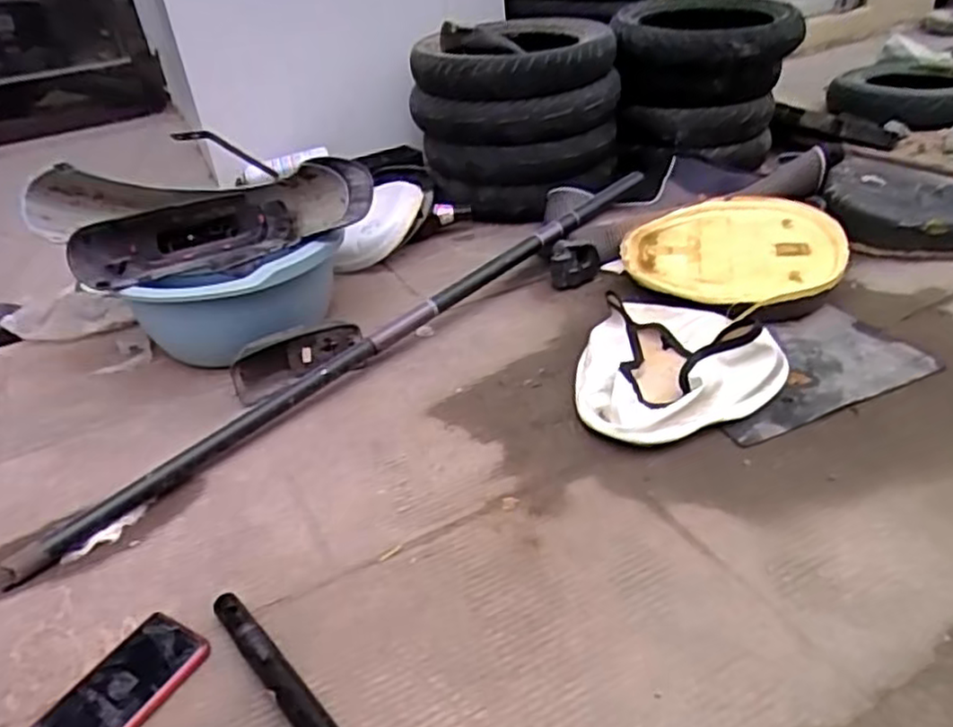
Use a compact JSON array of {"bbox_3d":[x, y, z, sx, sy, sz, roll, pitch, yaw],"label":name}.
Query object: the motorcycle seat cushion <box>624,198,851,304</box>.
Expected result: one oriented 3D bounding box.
[{"bbox_3d":[0.382,-0.171,1.073,0.302,0.060,0.262,13,37,29],"label":"motorcycle seat cushion"}]

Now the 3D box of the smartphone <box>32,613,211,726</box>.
[{"bbox_3d":[-0.297,0.274,0.575,0.076,0.011,0.159,14,37,30],"label":"smartphone"}]

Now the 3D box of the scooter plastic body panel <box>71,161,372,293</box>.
[{"bbox_3d":[-0.342,-0.189,0.998,0.378,0.104,0.164,-18,34,-18],"label":"scooter plastic body panel"}]

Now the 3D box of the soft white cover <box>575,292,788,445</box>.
[{"bbox_3d":[0.256,-0.010,0.910,0.248,0.070,0.303,1,33,13],"label":"soft white cover"}]

